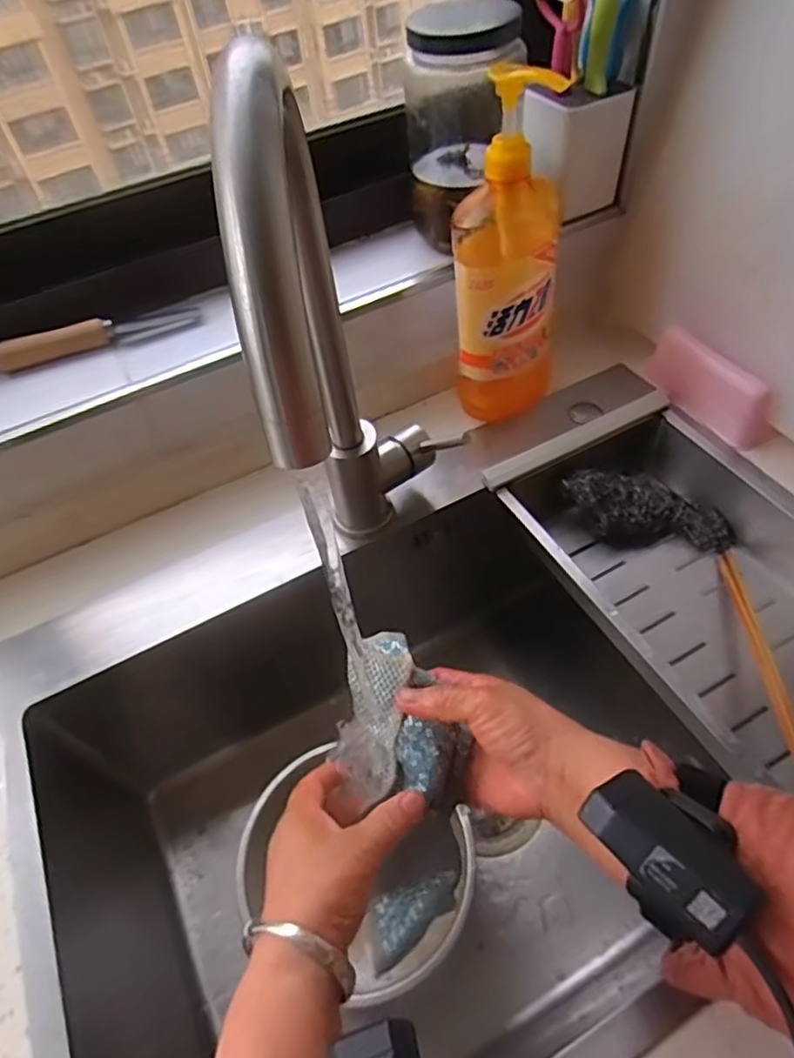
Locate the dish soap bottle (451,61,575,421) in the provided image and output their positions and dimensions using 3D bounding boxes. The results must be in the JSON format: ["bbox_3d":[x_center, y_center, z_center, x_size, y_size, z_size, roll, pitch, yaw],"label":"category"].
[{"bbox_3d":[0.094,-0.219,0.526,0.084,0.267,0.065,5,52,10],"label":"dish soap bottle"}]

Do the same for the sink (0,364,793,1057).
[{"bbox_3d":[0.061,0.170,0.536,0.644,0.233,0.416,-25,53,-12],"label":"sink"}]

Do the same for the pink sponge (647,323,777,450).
[{"bbox_3d":[0.288,-0.129,0.578,0.020,0.065,0.129,-26,53,-15],"label":"pink sponge"}]

